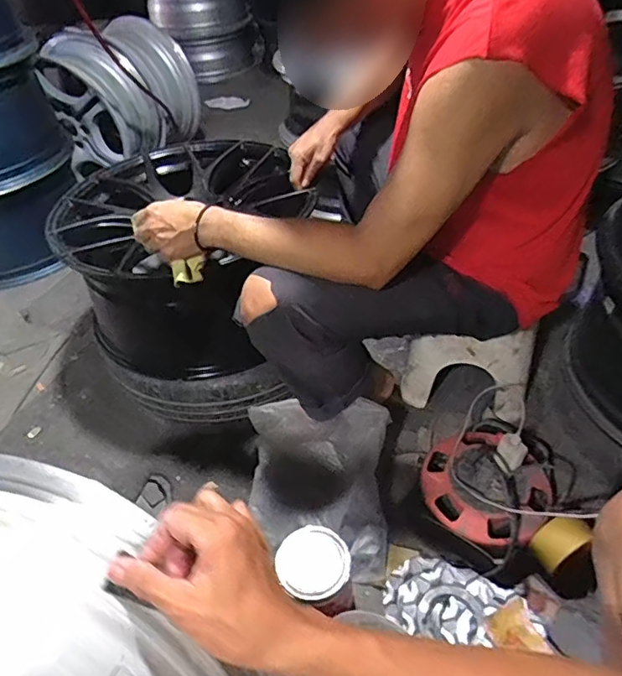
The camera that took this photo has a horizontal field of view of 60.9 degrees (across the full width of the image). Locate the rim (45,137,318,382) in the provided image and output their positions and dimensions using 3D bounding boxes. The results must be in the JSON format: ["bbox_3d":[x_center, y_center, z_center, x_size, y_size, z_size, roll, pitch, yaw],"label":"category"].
[{"bbox_3d":[-0.248,-0.181,1.080,0.449,0.288,0.465,-2,43,2],"label":"rim"}]

